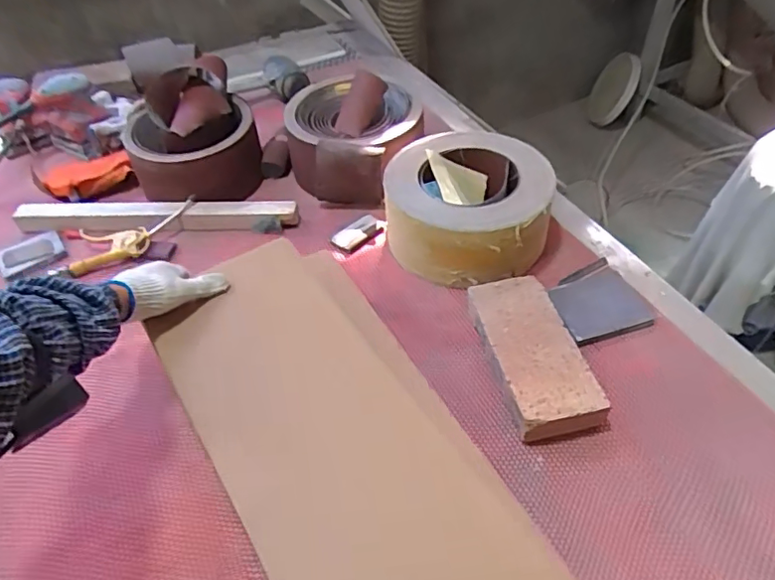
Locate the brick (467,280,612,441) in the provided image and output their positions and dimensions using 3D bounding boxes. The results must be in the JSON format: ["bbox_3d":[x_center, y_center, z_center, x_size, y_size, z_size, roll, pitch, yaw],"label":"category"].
[{"bbox_3d":[0.181,0.082,0.720,0.106,0.051,0.226,-10,47,-7],"label":"brick"}]

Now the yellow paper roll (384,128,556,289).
[{"bbox_3d":[0.119,-0.130,0.861,0.236,0.120,0.240,-1,47,1],"label":"yellow paper roll"}]

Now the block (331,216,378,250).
[{"bbox_3d":[-0.052,-0.095,0.922,0.078,0.015,0.039,-35,55,-27],"label":"block"}]

